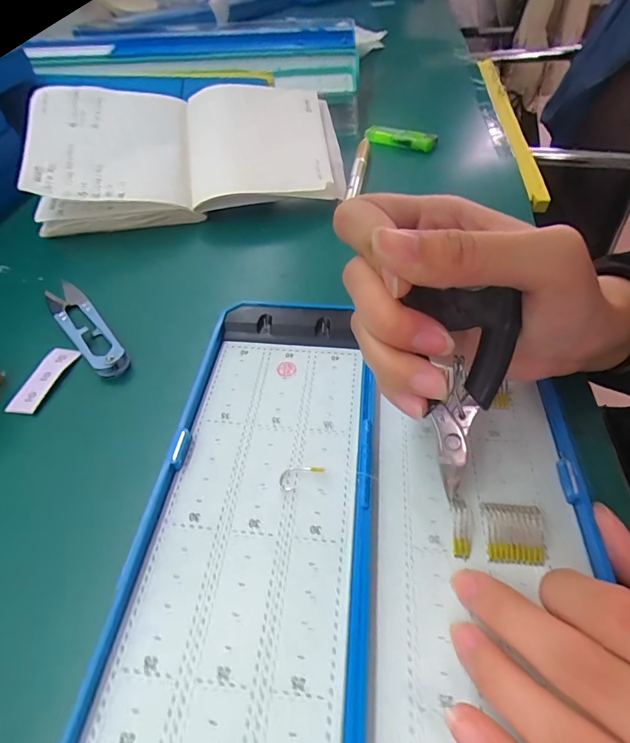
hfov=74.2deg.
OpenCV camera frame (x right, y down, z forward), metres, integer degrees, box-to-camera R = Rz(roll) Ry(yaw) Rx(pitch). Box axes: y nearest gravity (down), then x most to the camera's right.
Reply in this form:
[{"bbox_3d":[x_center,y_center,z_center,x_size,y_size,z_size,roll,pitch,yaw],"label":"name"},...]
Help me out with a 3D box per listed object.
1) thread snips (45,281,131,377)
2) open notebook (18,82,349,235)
[{"bbox_3d":[-0.145,-0.031,0.259,0.022,0.009,0.105,-33,56,-25],"label":"thread snips"},{"bbox_3d":[-0.100,-0.184,0.344,0.234,0.064,0.129,-6,49,-5],"label":"open notebook"}]

